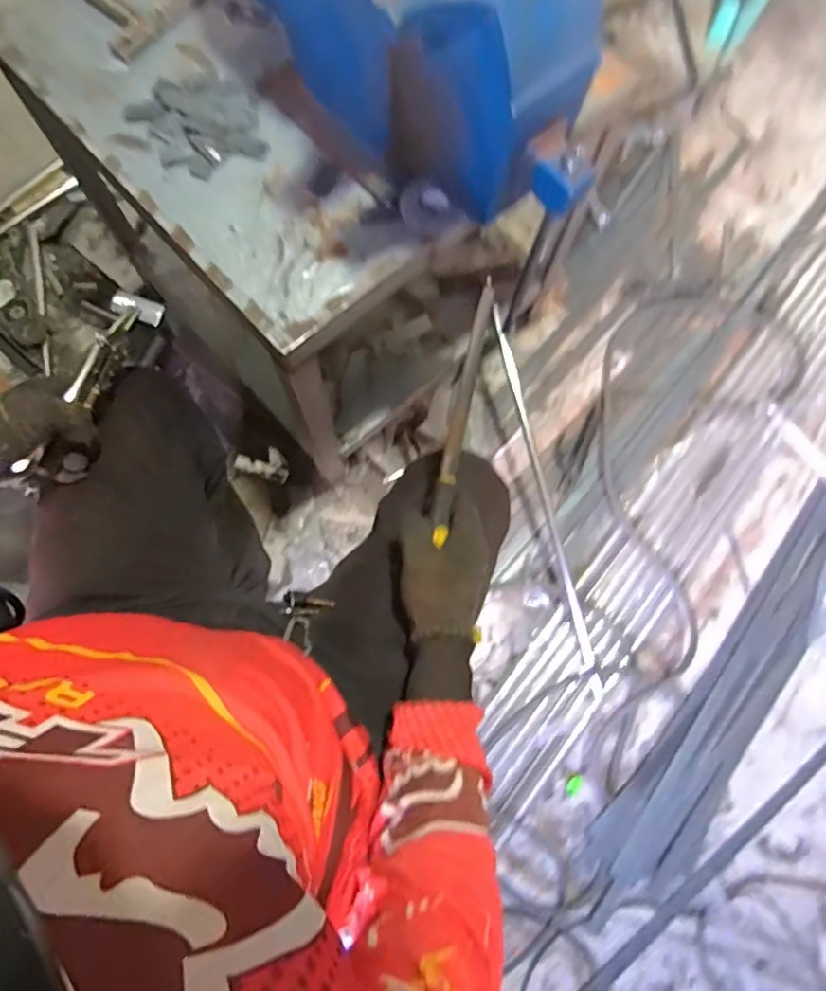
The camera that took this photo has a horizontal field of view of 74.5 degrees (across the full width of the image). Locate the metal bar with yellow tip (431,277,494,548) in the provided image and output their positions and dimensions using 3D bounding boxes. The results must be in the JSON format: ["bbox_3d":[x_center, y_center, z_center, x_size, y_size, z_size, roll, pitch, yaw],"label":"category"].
[{"bbox_3d":[0.049,-0.089,0.535,0.016,0.012,0.261,12,82,2],"label":"metal bar with yellow tip"}]

